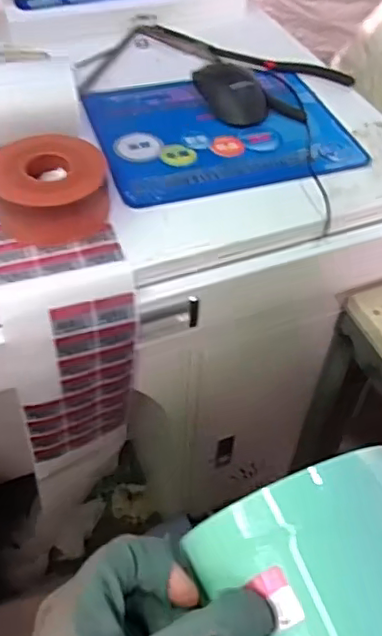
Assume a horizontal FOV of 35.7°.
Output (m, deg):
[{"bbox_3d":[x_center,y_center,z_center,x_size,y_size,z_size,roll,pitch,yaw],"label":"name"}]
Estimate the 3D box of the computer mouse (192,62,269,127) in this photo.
[{"bbox_3d":[0.043,-0.251,0.649,0.049,0.035,0.101,-22,54,-20],"label":"computer mouse"}]

